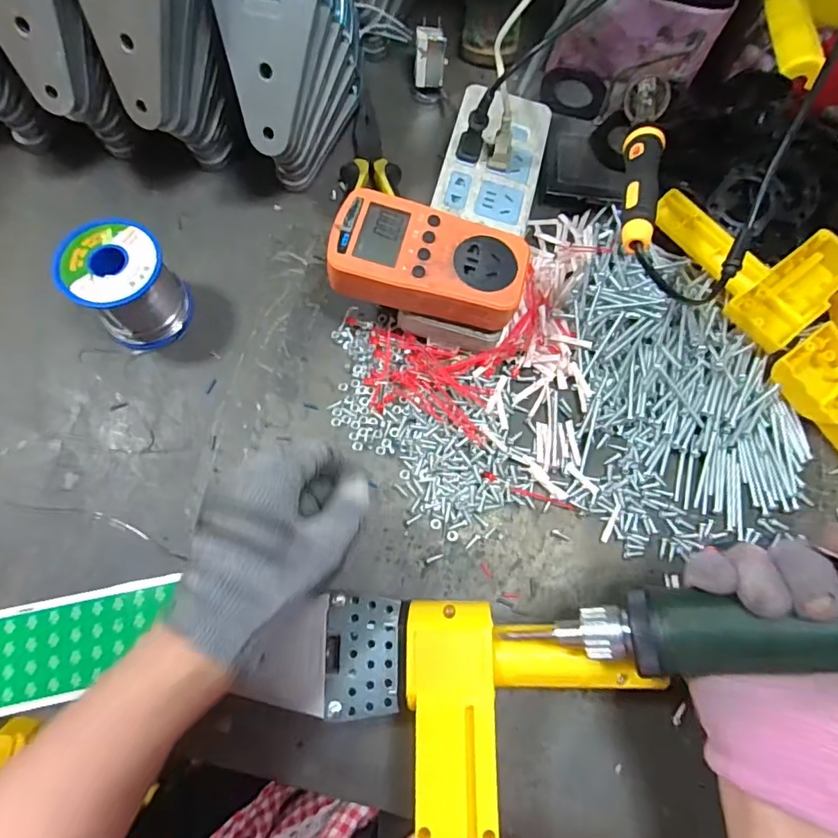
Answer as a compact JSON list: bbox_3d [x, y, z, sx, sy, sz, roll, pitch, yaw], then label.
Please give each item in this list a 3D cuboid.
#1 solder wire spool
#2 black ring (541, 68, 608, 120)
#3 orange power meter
[{"bbox_3d":[-0.205,-0.094,0.370,0.067,0.064,0.063,0,73,-1],"label":"solder wire spool"},{"bbox_3d":[0.136,-0.289,0.457,0.056,0.006,0.055,0,73,-1],"label":"black ring"},{"bbox_3d":[0.008,-0.107,0.350,0.127,0.032,0.069,11,72,0],"label":"orange power meter"}]

